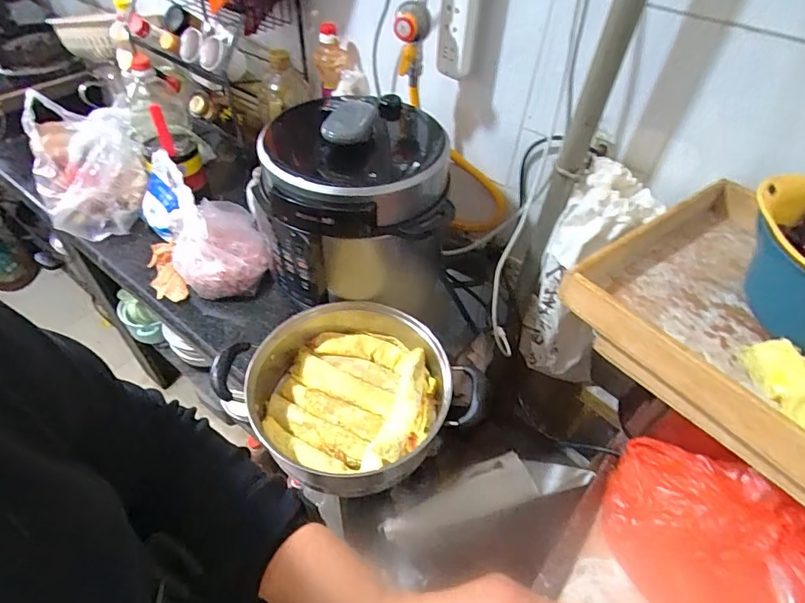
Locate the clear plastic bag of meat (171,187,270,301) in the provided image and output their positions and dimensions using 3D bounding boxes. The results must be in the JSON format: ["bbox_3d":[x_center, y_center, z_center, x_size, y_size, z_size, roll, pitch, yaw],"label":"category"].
[{"bbox_3d":[-0.311,-0.094,0.793,0.152,0.125,0.159,-16,51,-18],"label":"clear plastic bag of meat"}]

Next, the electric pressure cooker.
[{"bbox_3d":[-0.071,-0.142,0.747,0.272,0.324,0.317,0,47,-4],"label":"electric pressure cooker"}]

